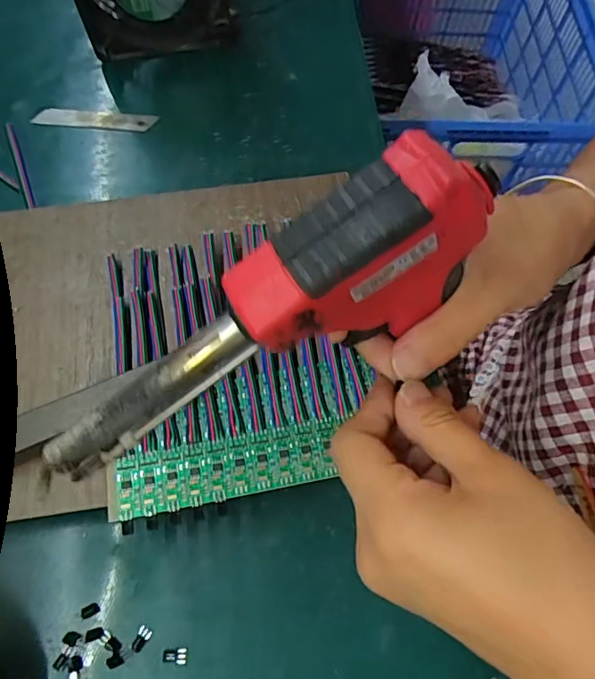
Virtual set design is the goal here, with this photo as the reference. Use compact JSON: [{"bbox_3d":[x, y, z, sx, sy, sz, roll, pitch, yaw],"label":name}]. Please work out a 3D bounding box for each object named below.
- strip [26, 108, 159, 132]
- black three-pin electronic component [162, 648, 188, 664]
[{"bbox_3d":[-0.167,-0.182,0.422,0.098,0.005,0.017,3,73,-1],"label":"strip"},{"bbox_3d":[-0.064,0.163,0.263,0.012,0.004,0.007,2,65,2],"label":"black three-pin electronic component"}]

